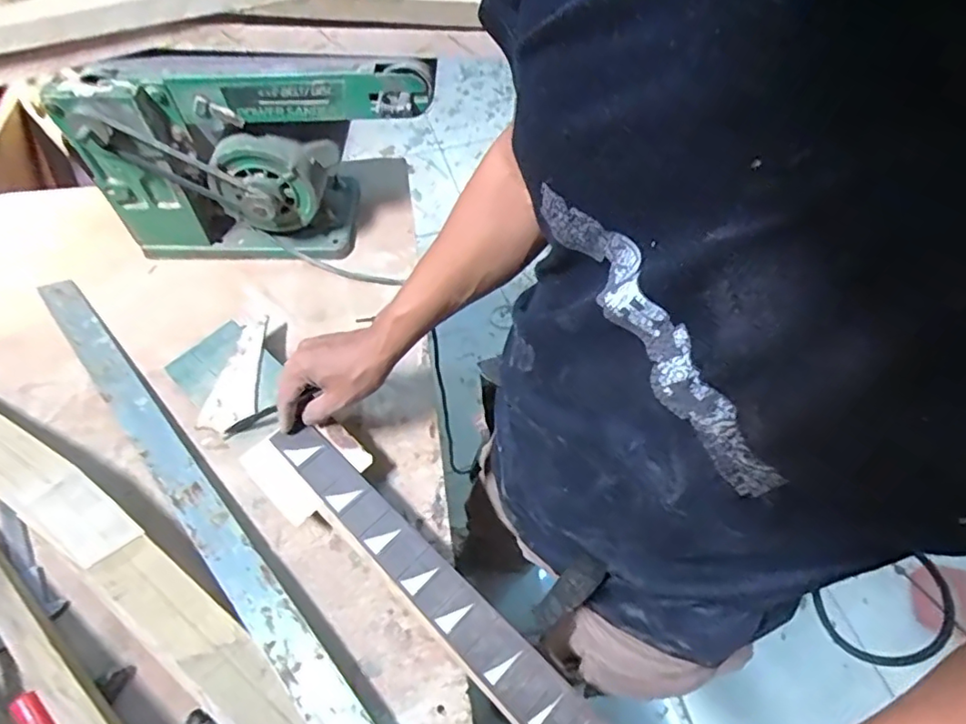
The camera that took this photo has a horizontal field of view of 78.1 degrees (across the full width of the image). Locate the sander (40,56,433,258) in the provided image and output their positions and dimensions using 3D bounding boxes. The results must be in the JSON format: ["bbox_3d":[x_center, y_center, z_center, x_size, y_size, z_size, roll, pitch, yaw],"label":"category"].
[{"bbox_3d":[-0.277,-0.268,0.770,0.405,0.270,0.155,-8,56,-4],"label":"sander"}]

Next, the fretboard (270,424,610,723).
[{"bbox_3d":[-0.027,0.235,0.567,0.483,0.014,0.055,41,66,17],"label":"fretboard"}]

